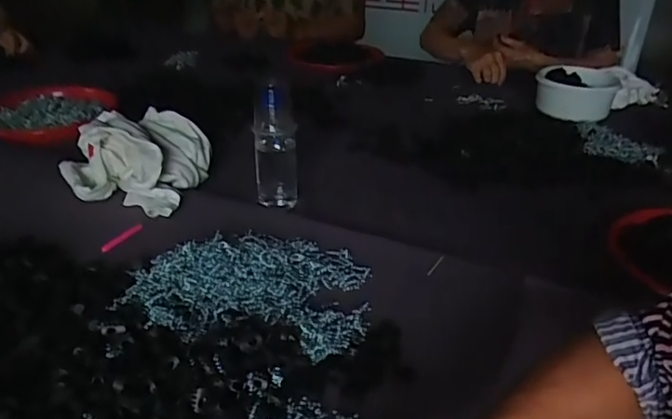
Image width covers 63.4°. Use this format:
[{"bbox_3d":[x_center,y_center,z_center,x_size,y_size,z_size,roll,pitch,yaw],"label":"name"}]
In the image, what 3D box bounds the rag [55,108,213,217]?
[{"bbox_3d":[-0.302,-0.081,0.801,0.194,0.092,0.181,4,30,10],"label":"rag"}]

